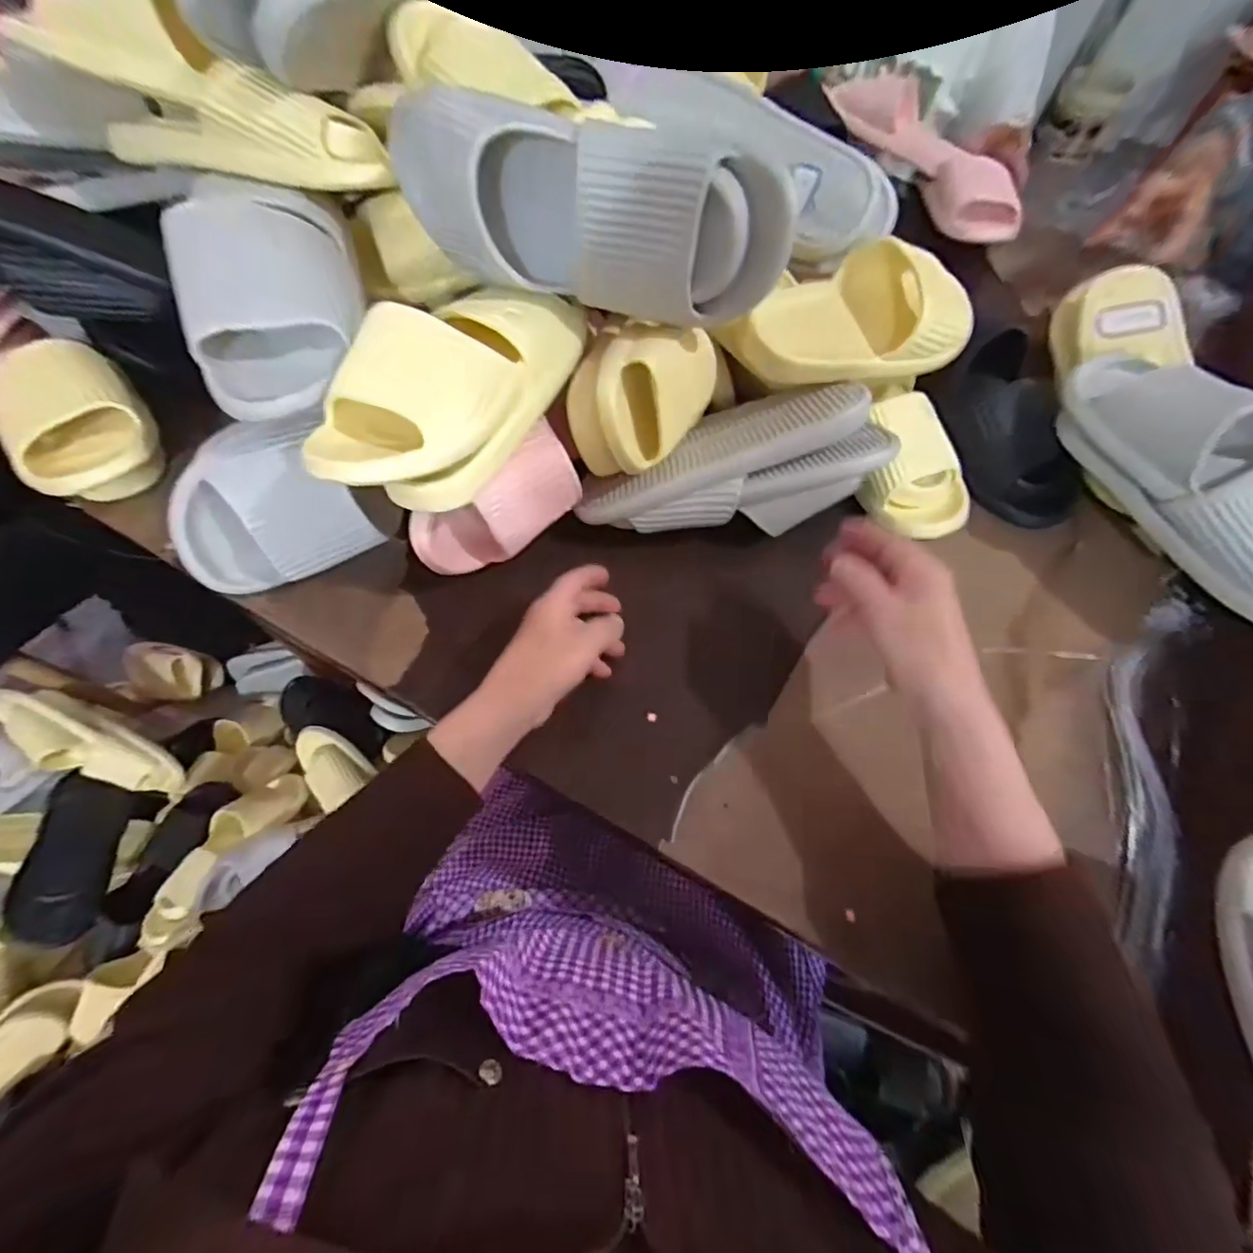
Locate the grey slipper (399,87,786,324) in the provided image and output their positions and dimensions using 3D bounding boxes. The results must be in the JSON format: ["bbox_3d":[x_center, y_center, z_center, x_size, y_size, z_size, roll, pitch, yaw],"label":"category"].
[{"bbox_3d":[-0.037,-0.282,0.387,0.289,0.109,0.086,21,65,7],"label":"grey slipper"}]

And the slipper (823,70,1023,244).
[{"bbox_3d":[0.392,-0.618,0.725,0.068,0.084,0.306,-37,72,-19],"label":"slipper"}]

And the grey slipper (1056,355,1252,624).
[{"bbox_3d":[0.465,-0.114,0.435,0.087,0.083,0.267,-17,67,-11],"label":"grey slipper"}]

